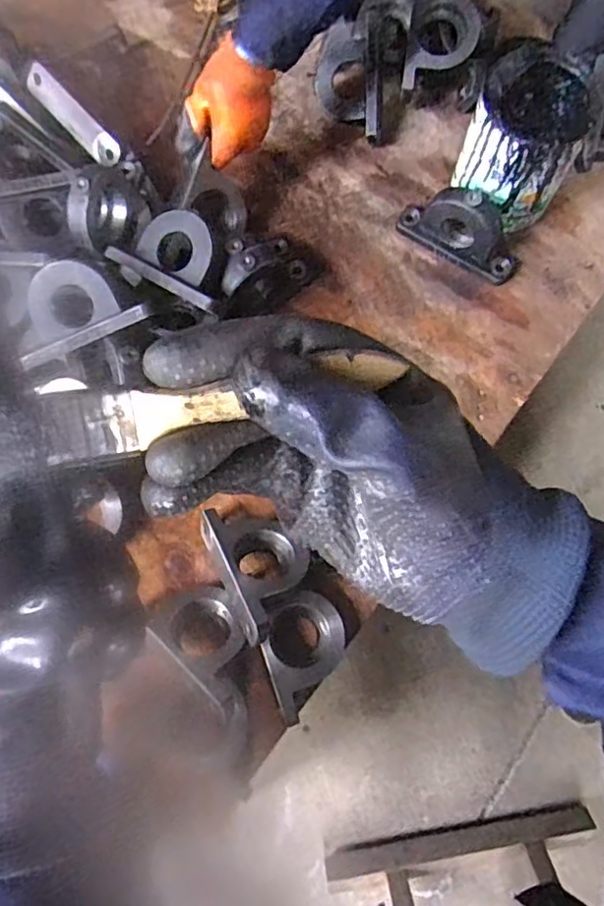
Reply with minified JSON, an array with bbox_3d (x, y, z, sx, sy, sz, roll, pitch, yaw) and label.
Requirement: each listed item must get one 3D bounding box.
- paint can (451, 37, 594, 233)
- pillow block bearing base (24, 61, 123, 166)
[{"bbox_3d":[0.251,-0.360,0.715,0.115,0.147,0.122,0,75,0],"label":"paint can"},{"bbox_3d":[-0.277,-0.410,0.748,0.150,0.012,0.039,45,117,1],"label":"pillow block bearing base"}]

